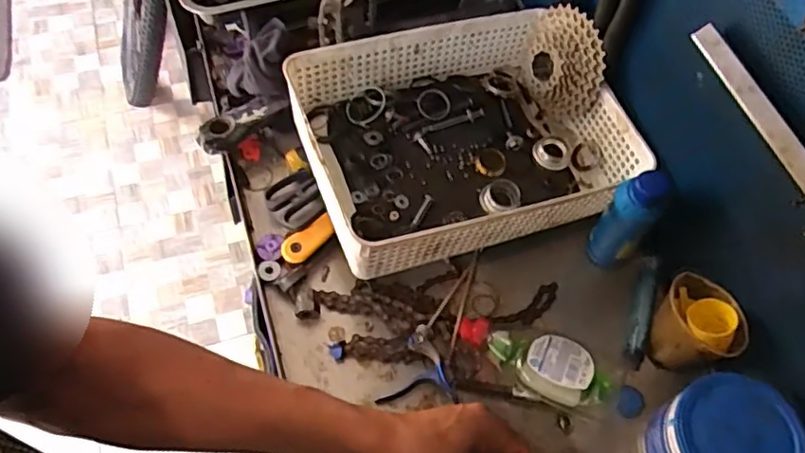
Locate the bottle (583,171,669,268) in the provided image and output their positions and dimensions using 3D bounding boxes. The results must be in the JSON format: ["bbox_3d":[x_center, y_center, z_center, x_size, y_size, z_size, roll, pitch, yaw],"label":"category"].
[{"bbox_3d":[0.224,-0.003,0.621,0.044,0.155,0.037,39,66,18],"label":"bottle"}]

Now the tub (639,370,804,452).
[{"bbox_3d":[0.279,0.193,0.540,0.097,0.089,0.101,1,61,-2],"label":"tub"}]

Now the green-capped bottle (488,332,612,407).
[{"bbox_3d":[0.145,0.137,0.604,0.123,0.039,0.055,26,53,13],"label":"green-capped bottle"}]

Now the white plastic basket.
[{"bbox_3d":[0.065,-0.100,0.658,0.330,0.087,0.246,-17,63,-12],"label":"white plastic basket"}]

